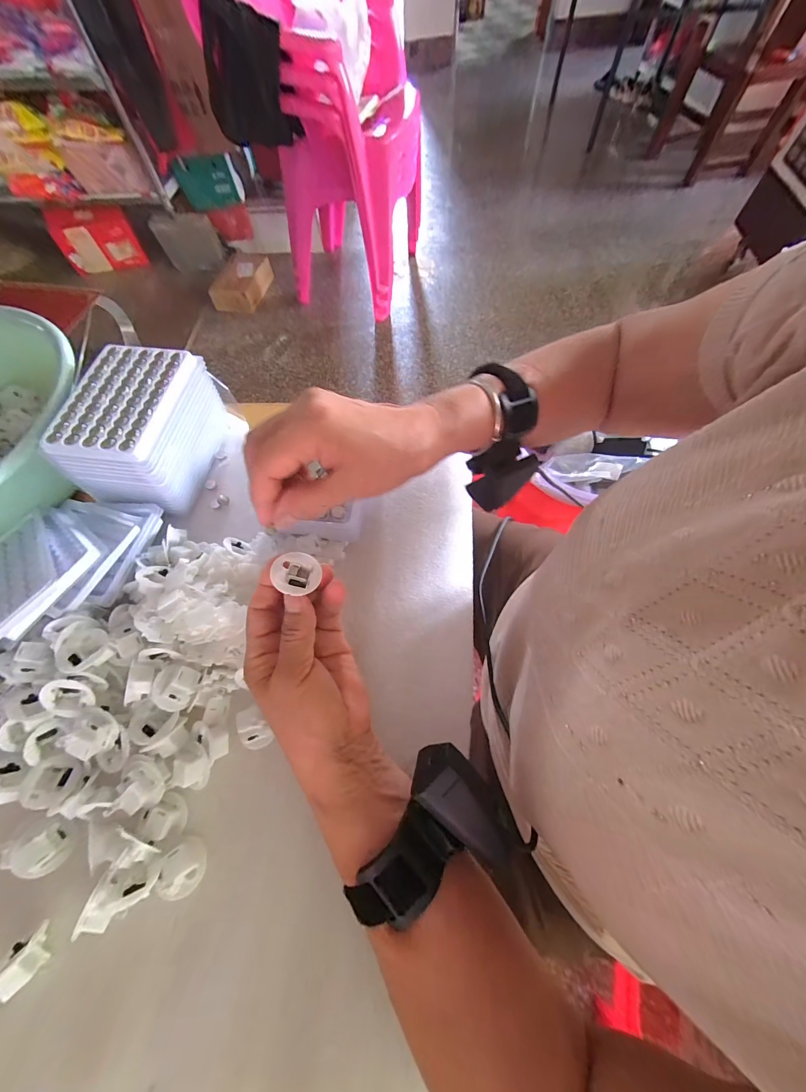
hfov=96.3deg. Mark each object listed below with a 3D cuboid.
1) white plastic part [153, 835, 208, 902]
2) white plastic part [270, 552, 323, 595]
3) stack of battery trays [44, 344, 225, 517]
[{"bbox_3d":[-0.148,0.215,0.241,0.026,0.016,0.029,25,68,12],"label":"white plastic part"},{"bbox_3d":[-0.071,0.018,0.245,0.030,0.004,0.030,13,51,-12],"label":"white plastic part"},{"bbox_3d":[-0.240,-0.110,0.344,0.095,0.078,0.137,10,66,3],"label":"stack of battery trays"}]

